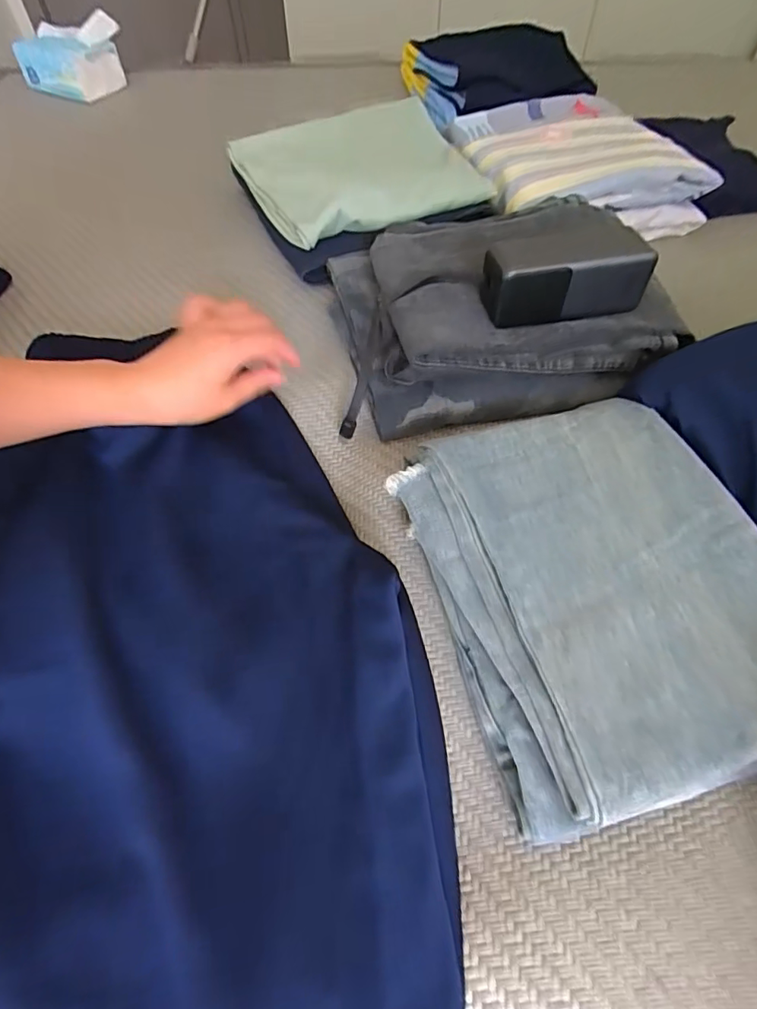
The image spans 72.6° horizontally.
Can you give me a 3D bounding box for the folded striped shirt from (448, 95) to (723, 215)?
[{"bbox_3d":[0.237,-0.458,0.660,0.243,0.042,0.293,-15,57,-9],"label":"folded striped shirt"}]

